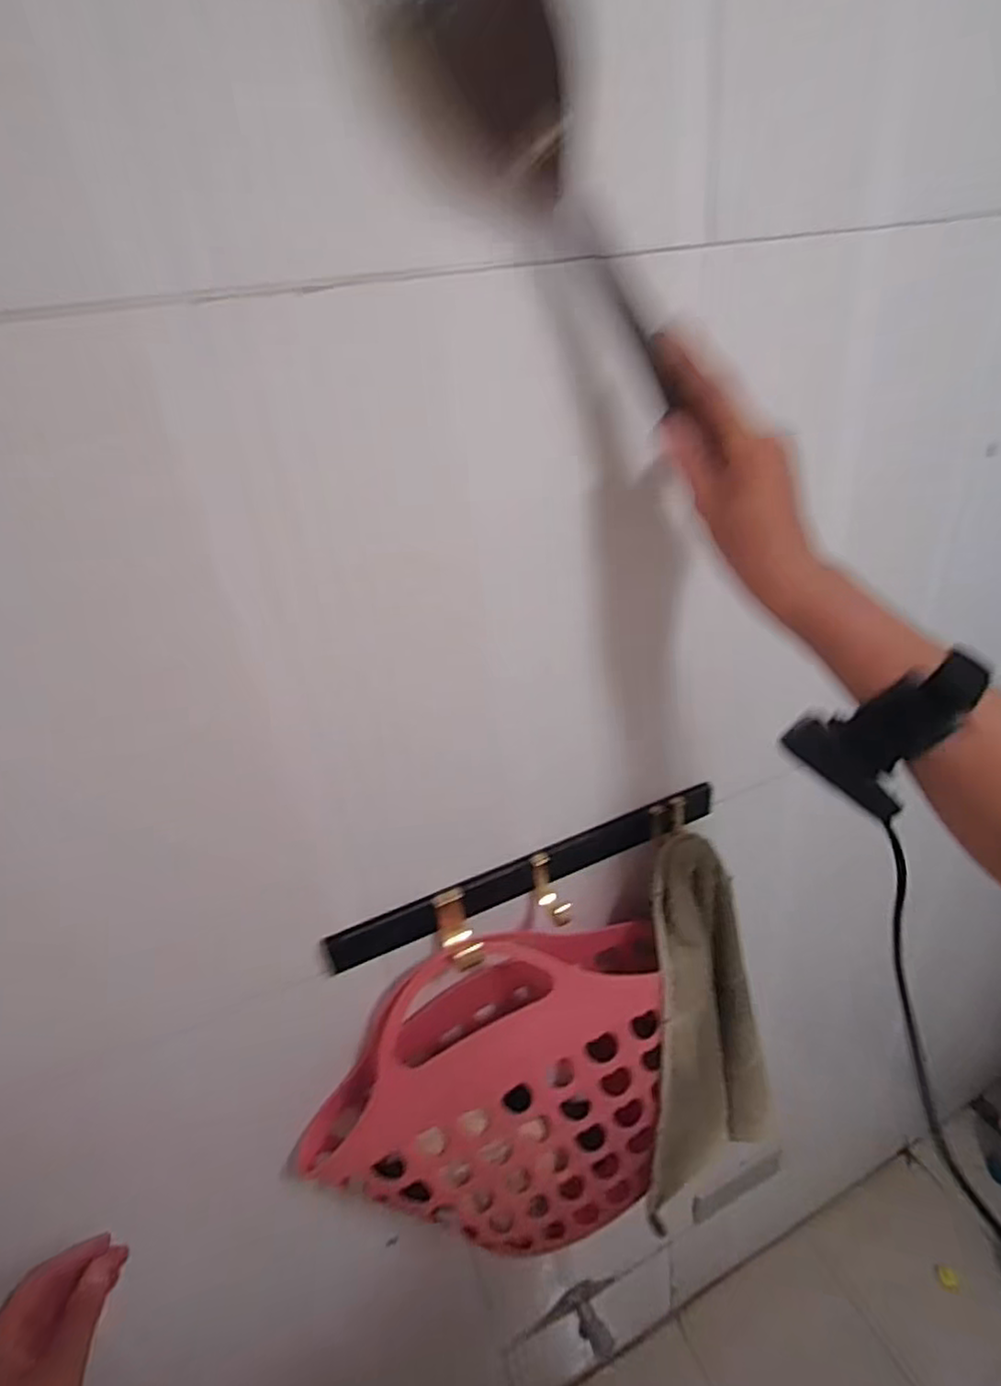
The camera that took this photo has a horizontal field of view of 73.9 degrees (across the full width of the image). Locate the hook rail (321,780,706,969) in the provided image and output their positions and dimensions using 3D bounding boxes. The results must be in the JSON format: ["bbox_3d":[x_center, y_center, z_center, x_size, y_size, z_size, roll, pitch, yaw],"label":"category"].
[{"bbox_3d":[0.036,0.158,0.547,0.357,0.051,0.052,-17,32,-18],"label":"hook rail"}]

